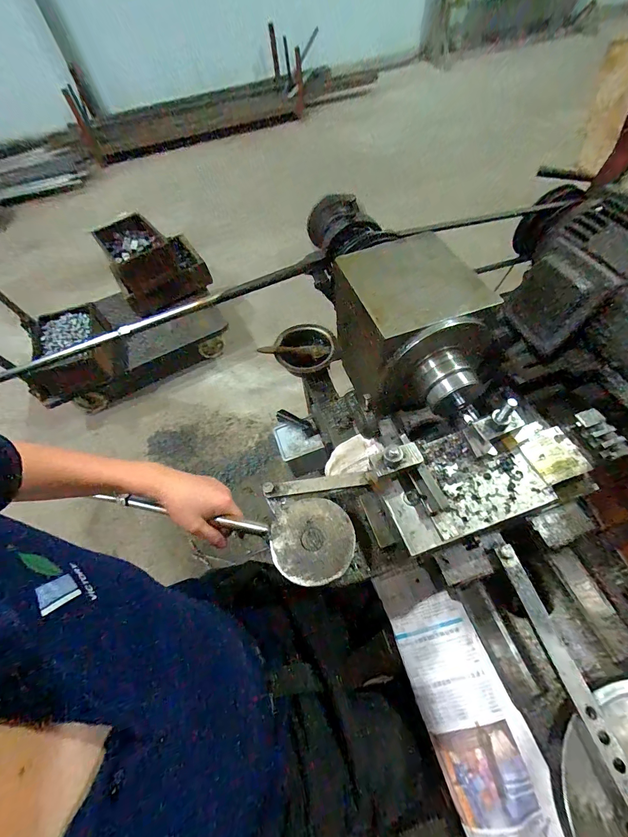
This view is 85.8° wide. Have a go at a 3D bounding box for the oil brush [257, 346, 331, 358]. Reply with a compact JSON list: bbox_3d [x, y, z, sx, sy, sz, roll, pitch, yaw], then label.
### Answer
[{"bbox_3d":[-0.042,-0.143,0.714,0.145,0.029,0.022,-5,58,2],"label":"oil brush"}]

